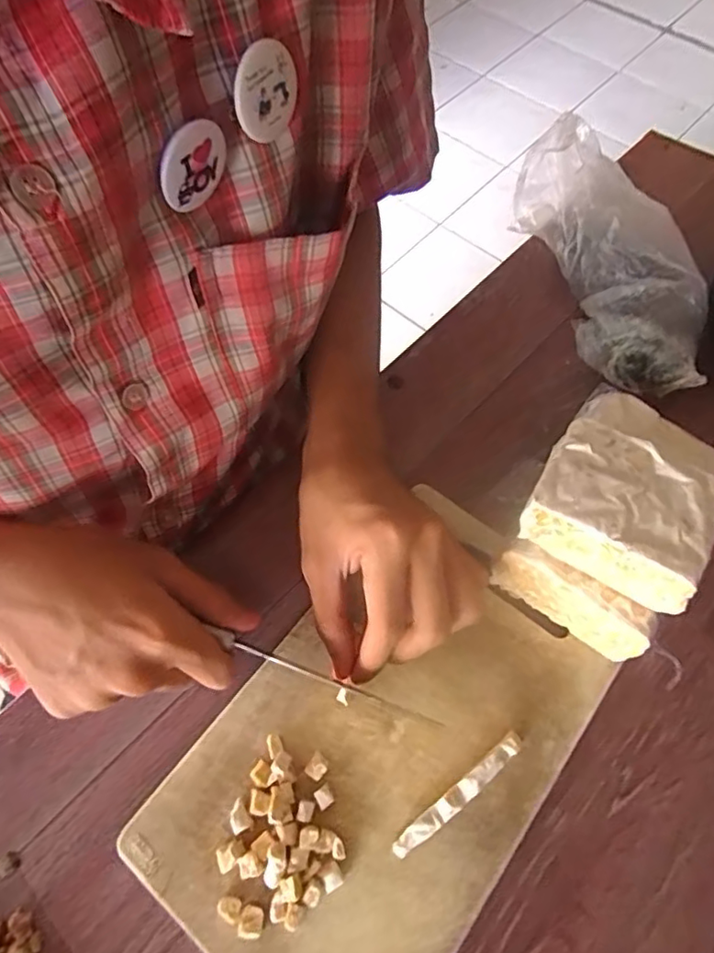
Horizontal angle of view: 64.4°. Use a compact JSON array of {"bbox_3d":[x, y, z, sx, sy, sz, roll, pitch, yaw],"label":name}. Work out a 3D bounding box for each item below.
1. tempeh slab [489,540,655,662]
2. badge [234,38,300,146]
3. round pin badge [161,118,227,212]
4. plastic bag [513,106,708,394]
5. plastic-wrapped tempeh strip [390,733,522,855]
[{"bbox_3d":[0.110,0.065,0.297,0.079,0.043,0.016,32,68,14],"label":"tempeh slab"},{"bbox_3d":[-0.033,-0.140,0.206,0.006,0.029,0.030,30,47,26],"label":"badge"},{"bbox_3d":[-0.057,-0.110,0.200,0.004,0.028,0.029,33,67,15],"label":"round pin badge"},{"bbox_3d":[0.177,-0.144,0.392,0.067,0.077,0.194,-17,65,-8],"label":"plastic bag"},{"bbox_3d":[0.049,0.152,0.271,0.077,0.009,0.010,-35,69,-16],"label":"plastic-wrapped tempeh strip"}]

